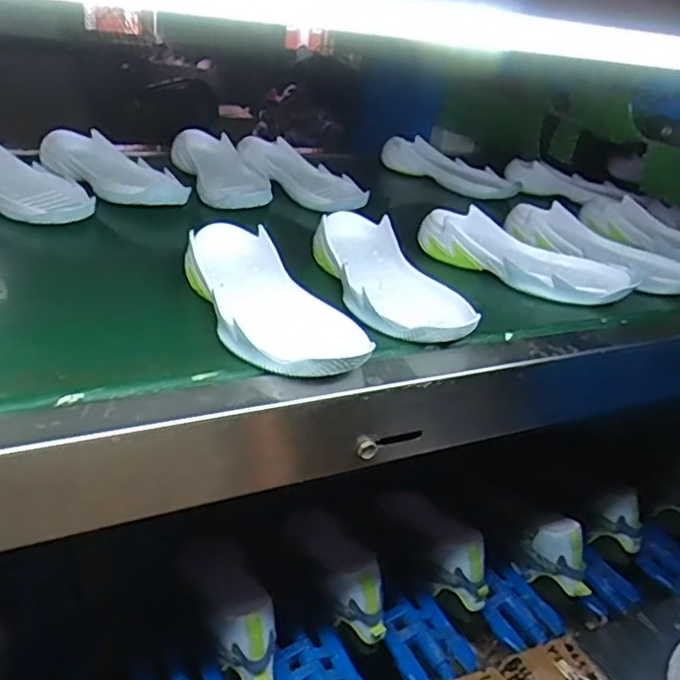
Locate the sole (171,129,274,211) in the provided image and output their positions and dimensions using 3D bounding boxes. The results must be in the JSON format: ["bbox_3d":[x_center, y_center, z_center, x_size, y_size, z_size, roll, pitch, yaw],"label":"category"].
[{"bbox_3d":[-0.158,-0.232,0.855,0.096,0.052,0.222,-10,36,-27],"label":"sole"}]

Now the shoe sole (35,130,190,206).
[{"bbox_3d":[-0.279,-0.205,0.789,0.222,0.049,0.100,27,36,28],"label":"shoe sole"}]

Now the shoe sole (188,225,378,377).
[{"bbox_3d":[-0.062,-0.035,0.534,0.095,0.043,0.230,-11,37,-28],"label":"shoe sole"}]

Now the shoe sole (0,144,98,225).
[{"bbox_3d":[-0.371,-0.180,0.714,0.216,0.057,0.089,23,35,22],"label":"shoe sole"}]

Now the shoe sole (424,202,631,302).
[{"bbox_3d":[0.205,-0.099,0.713,0.238,0.033,0.111,17,33,14],"label":"shoe sole"}]

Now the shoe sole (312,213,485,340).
[{"bbox_3d":[0.045,-0.060,0.614,0.091,0.051,0.220,-4,34,-19],"label":"shoe sole"}]

